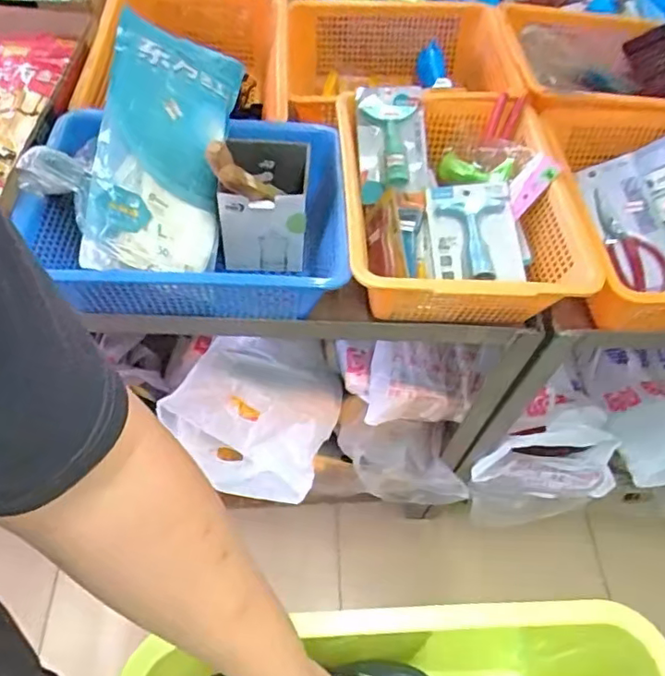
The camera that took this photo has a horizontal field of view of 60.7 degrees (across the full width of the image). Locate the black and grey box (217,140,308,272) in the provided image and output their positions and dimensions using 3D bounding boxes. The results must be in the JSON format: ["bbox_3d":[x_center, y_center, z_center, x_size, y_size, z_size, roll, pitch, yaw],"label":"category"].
[{"bbox_3d":[-0.086,-0.169,0.730,0.099,0.134,0.125,4,55,-3],"label":"black and grey box"}]

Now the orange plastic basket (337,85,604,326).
[{"bbox_3d":[0.159,-0.179,0.755,0.272,0.114,0.379,0,55,-5],"label":"orange plastic basket"}]

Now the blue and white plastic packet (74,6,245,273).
[{"bbox_3d":[-0.209,-0.222,0.677,0.147,0.082,0.334,6,72,-1],"label":"blue and white plastic packet"}]

